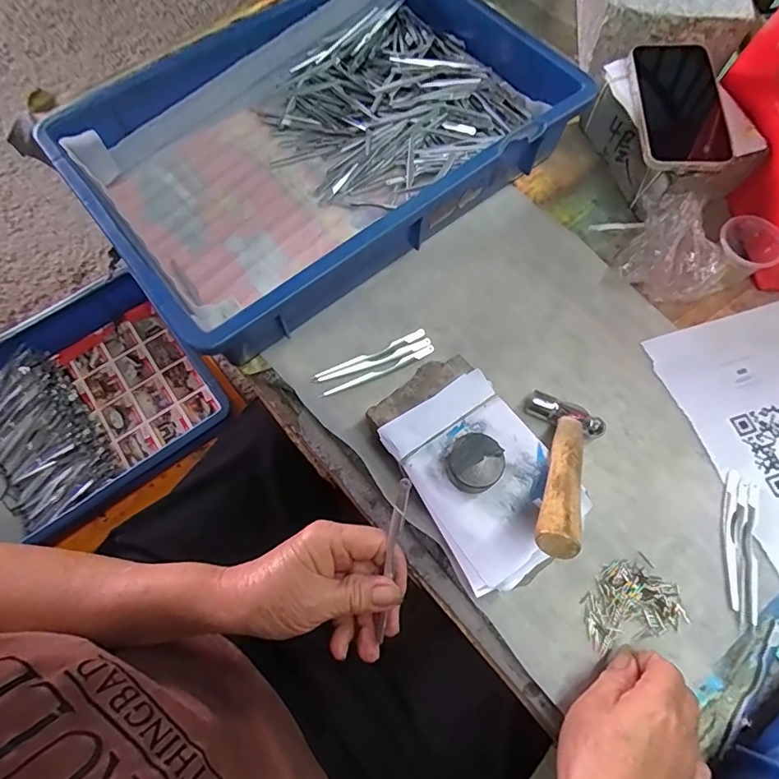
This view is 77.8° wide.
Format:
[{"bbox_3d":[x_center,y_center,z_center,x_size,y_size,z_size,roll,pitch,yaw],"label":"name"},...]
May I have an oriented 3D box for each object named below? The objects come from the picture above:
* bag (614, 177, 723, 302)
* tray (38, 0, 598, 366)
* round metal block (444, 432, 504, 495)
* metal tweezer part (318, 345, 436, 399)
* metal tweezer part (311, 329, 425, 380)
[{"bbox_3d":[0.262,-0.128,0.436,0.090,0.045,0.091,23,72,9],"label":"bag"},{"bbox_3d":[-0.059,-0.239,0.465,0.427,0.078,0.282,-37,74,-12],"label":"tray"},{"bbox_3d":[0.059,0.052,0.335,0.040,0.018,0.036,-40,74,-14],"label":"round metal block"},{"bbox_3d":[-0.010,-0.015,0.421,0.107,0.009,0.008,-25,71,-8],"label":"metal tweezer part"},{"bbox_3d":[-0.017,-0.030,0.424,0.106,0.007,0.010,-24,71,-8],"label":"metal tweezer part"}]

